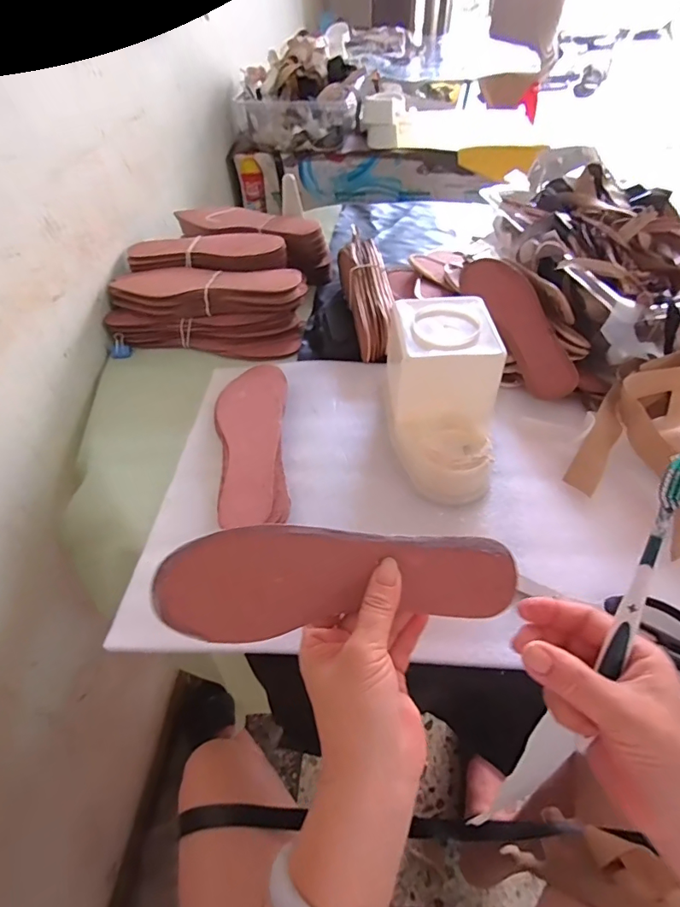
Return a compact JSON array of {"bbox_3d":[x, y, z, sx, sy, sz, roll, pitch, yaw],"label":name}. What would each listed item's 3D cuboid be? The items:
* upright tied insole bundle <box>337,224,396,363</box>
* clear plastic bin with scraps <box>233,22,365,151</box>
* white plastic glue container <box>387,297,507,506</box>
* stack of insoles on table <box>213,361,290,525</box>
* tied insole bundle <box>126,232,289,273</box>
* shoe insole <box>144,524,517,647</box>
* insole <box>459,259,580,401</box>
[{"bbox_3d":[0.042,-0.222,0.655,0.063,0.072,0.220,-8,48,-5],"label":"upright tied insole bundle"},{"bbox_3d":[-0.095,-0.837,1.098,0.294,0.154,0.191,-5,48,-3],"label":"clear plastic bin with scraps"},{"bbox_3d":[0.102,-0.059,0.479,0.109,0.111,0.190,0,48,2],"label":"white plastic glue container"},{"bbox_3d":[-0.097,-0.018,0.513,0.080,0.019,0.235,-4,48,-2],"label":"stack of insoles on table"},{"bbox_3d":[-0.195,-0.296,0.701,0.232,0.029,0.081,5,49,7],"label":"tied insole bundle"},{"bbox_3d":[-0.005,0.077,0.304,0.224,0.010,0.066,-6,83,0],"label":"shoe insole"},{"bbox_3d":[0.215,-0.163,0.578,0.064,0.020,0.225,-35,60,23],"label":"insole"}]

